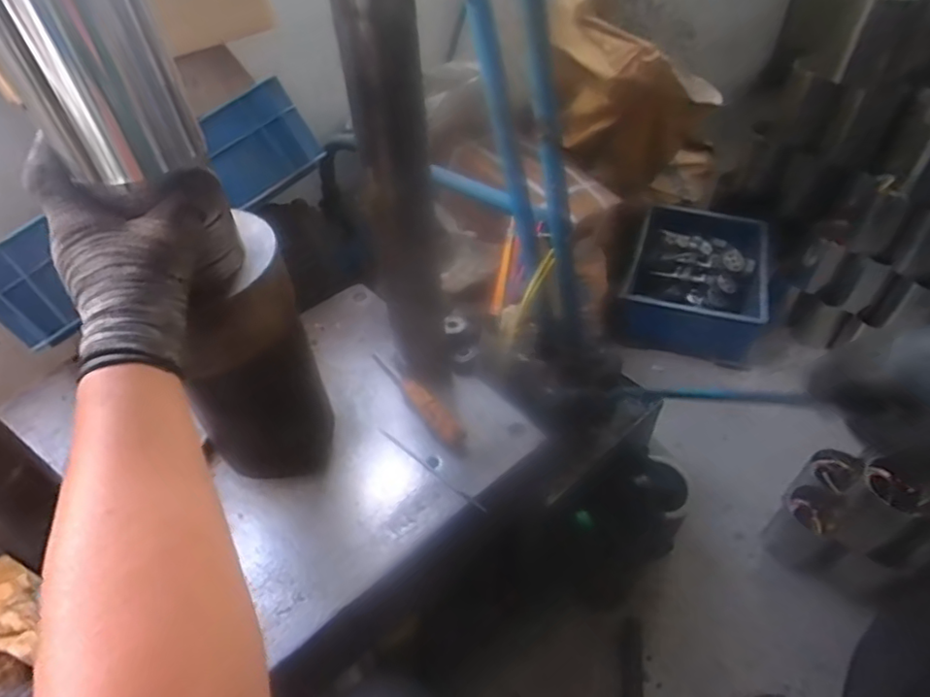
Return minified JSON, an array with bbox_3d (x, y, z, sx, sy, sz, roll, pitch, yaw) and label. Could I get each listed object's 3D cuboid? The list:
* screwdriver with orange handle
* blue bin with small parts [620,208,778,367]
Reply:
[{"bbox_3d":[-0.063,0.052,0.677,0.031,0.037,0.177,-34,53,-26],"label":"screwdriver with orange handle"},{"bbox_3d":[0.581,-0.171,1.392,0.321,0.158,0.419,16,49,18],"label":"blue bin with small parts"}]

